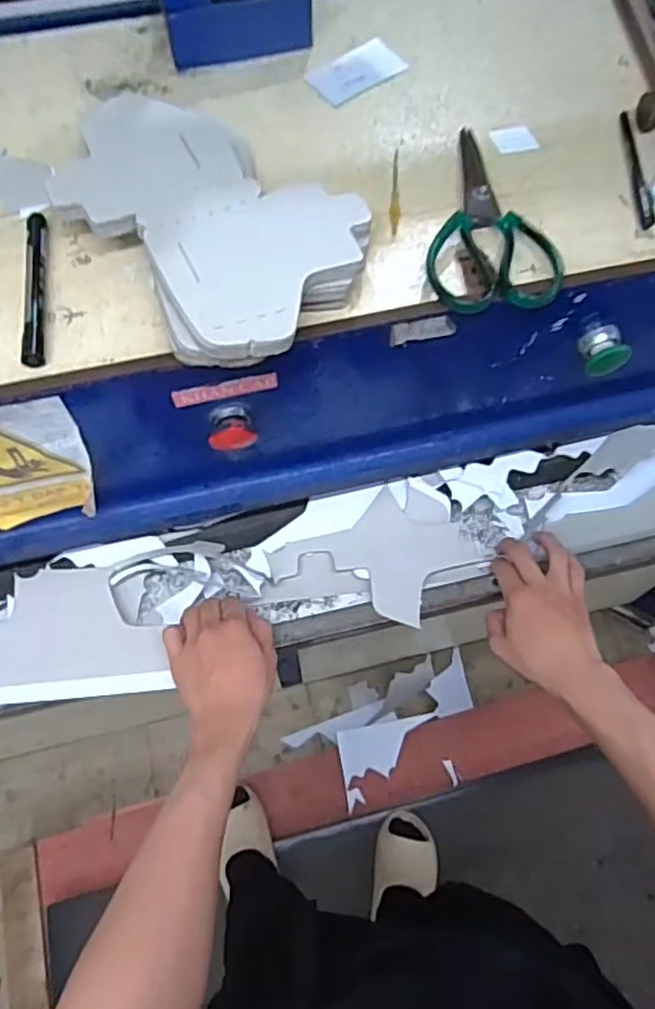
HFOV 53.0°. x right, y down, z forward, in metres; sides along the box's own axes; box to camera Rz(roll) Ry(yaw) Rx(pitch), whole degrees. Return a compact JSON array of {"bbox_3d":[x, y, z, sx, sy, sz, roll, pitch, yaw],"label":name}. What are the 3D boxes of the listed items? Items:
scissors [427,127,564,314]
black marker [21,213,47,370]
[{"bbox_3d":[0.130,-0.236,0.528,0.099,0.024,0.201,2,66,2],"label":"scissors"},{"bbox_3d":[-0.223,-0.165,0.501,0.014,0.015,0.144,-9,66,-3],"label":"black marker"}]

